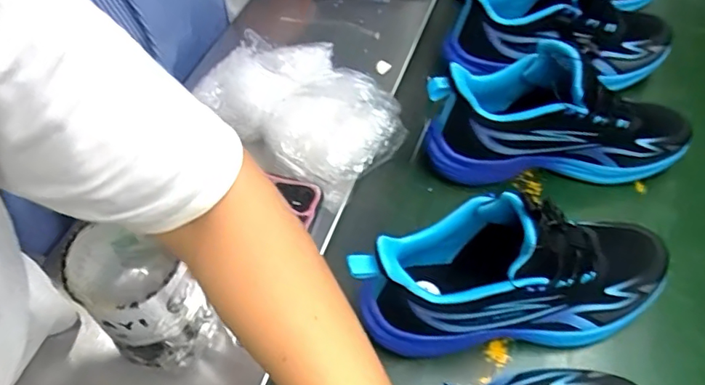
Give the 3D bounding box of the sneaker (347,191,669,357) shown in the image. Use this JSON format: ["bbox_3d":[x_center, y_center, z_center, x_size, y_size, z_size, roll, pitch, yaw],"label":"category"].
[{"bbox_3d":[0.141,0.066,0.440,0.291,0.162,0.090,2,55,-16],"label":"sneaker"}]

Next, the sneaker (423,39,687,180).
[{"bbox_3d":[0.211,-0.077,0.544,0.271,0.131,0.086,-1,56,-4],"label":"sneaker"}]

